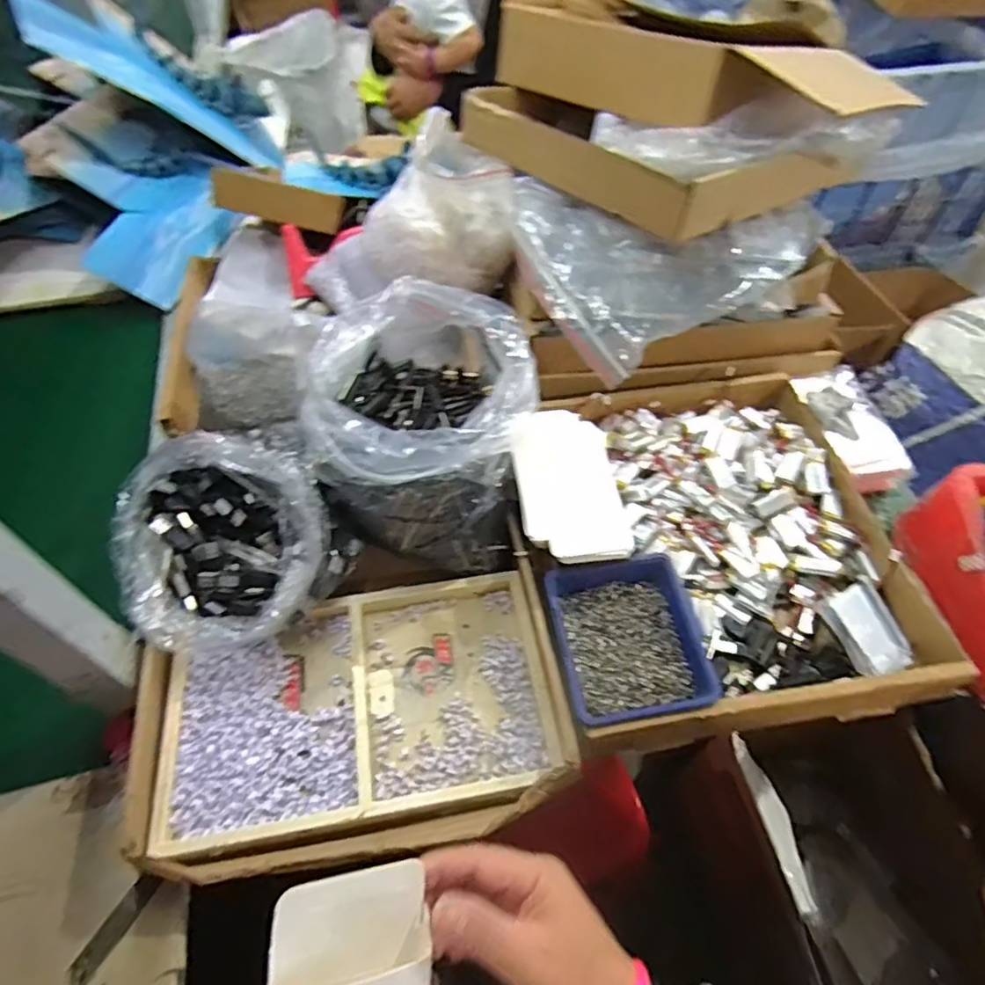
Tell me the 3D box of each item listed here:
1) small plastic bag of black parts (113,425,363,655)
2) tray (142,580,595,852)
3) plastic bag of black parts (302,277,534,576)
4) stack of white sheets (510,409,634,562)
[{"bbox_3d":[-0.245,0.036,0.556,0.190,0.100,0.187,-35,61,-23],"label":"small plastic bag of black parts"},{"bbox_3d":[-0.115,0.183,0.535,0.338,0.034,0.201,-8,54,-6],"label":"tray"},{"bbox_3d":[-0.063,-0.062,0.584,0.195,0.185,0.203,2,54,1],"label":"plastic bag of black parts"},{"bbox_3d":[0.080,-0.009,0.598,0.113,0.018,0.165,3,61,-23],"label":"stack of white sheets"}]

